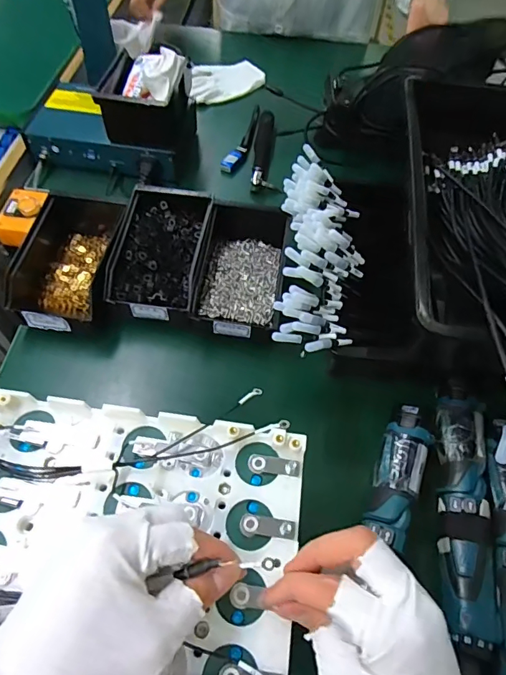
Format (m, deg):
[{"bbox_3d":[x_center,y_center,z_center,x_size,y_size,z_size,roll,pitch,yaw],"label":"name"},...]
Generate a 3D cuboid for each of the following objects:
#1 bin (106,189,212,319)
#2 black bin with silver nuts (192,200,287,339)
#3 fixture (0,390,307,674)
[{"bbox_3d":[-0.112,-0.115,0.573,0.102,0.054,0.187,7,58,2],"label":"bin"},{"bbox_3d":[-0.010,-0.098,0.573,0.104,0.057,0.205,7,58,2],"label":"black bin with silver nuts"},{"bbox_3d":[-0.089,0.129,0.295,0.236,0.020,0.173,8,58,2],"label":"fixture"}]

